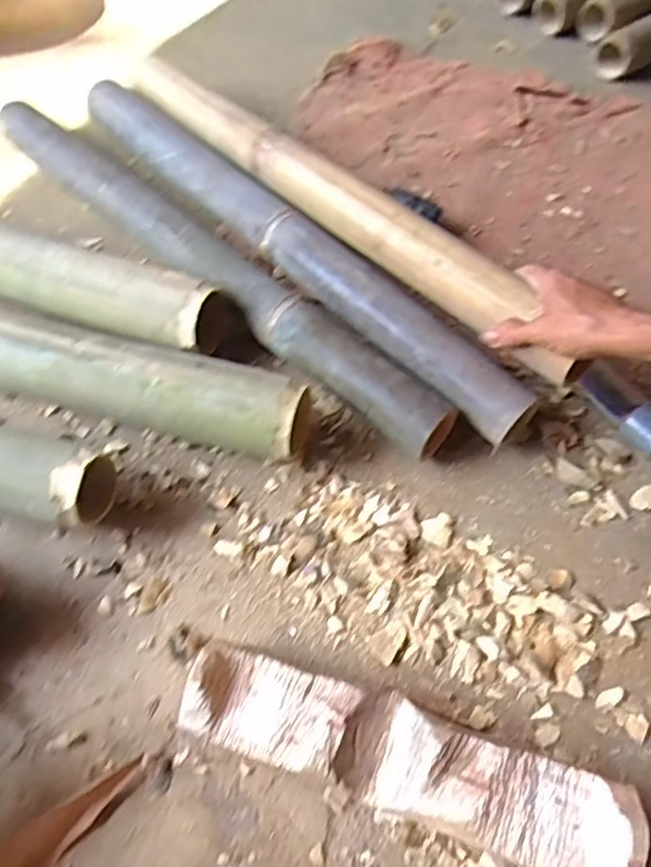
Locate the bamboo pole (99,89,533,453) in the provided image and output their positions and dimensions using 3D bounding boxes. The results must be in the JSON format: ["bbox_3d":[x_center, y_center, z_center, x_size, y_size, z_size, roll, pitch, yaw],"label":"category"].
[{"bbox_3d":[-0.044,-0.202,0.689,0.063,0.056,0.622,-41,68,-19],"label":"bamboo pole"}]

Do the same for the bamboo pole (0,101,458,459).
[{"bbox_3d":[-0.132,-0.180,0.688,0.635,0.057,0.056,38,69,19],"label":"bamboo pole"}]

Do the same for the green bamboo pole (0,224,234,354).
[{"bbox_3d":[-0.279,-0.159,0.668,0.366,0.074,0.070,19,64,11],"label":"green bamboo pole"}]

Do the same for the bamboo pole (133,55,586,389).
[{"bbox_3d":[-0.001,-0.245,0.663,0.052,0.052,0.621,-39,63,-18],"label":"bamboo pole"}]

